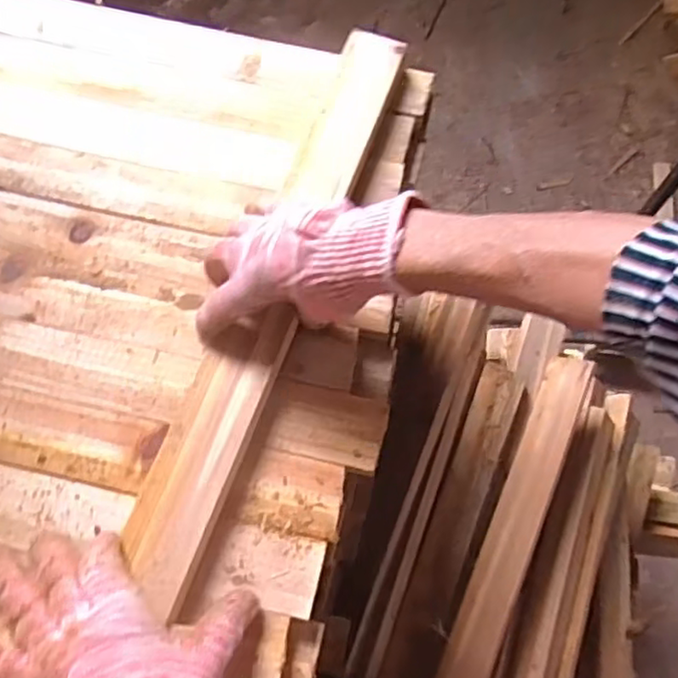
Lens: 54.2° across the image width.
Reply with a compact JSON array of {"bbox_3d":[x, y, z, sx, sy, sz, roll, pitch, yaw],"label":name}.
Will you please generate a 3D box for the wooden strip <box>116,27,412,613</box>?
[{"bbox_3d":[-0.043,-0.050,0.507,0.055,0.024,0.484,17,69,6],"label":"wooden strip"}]

